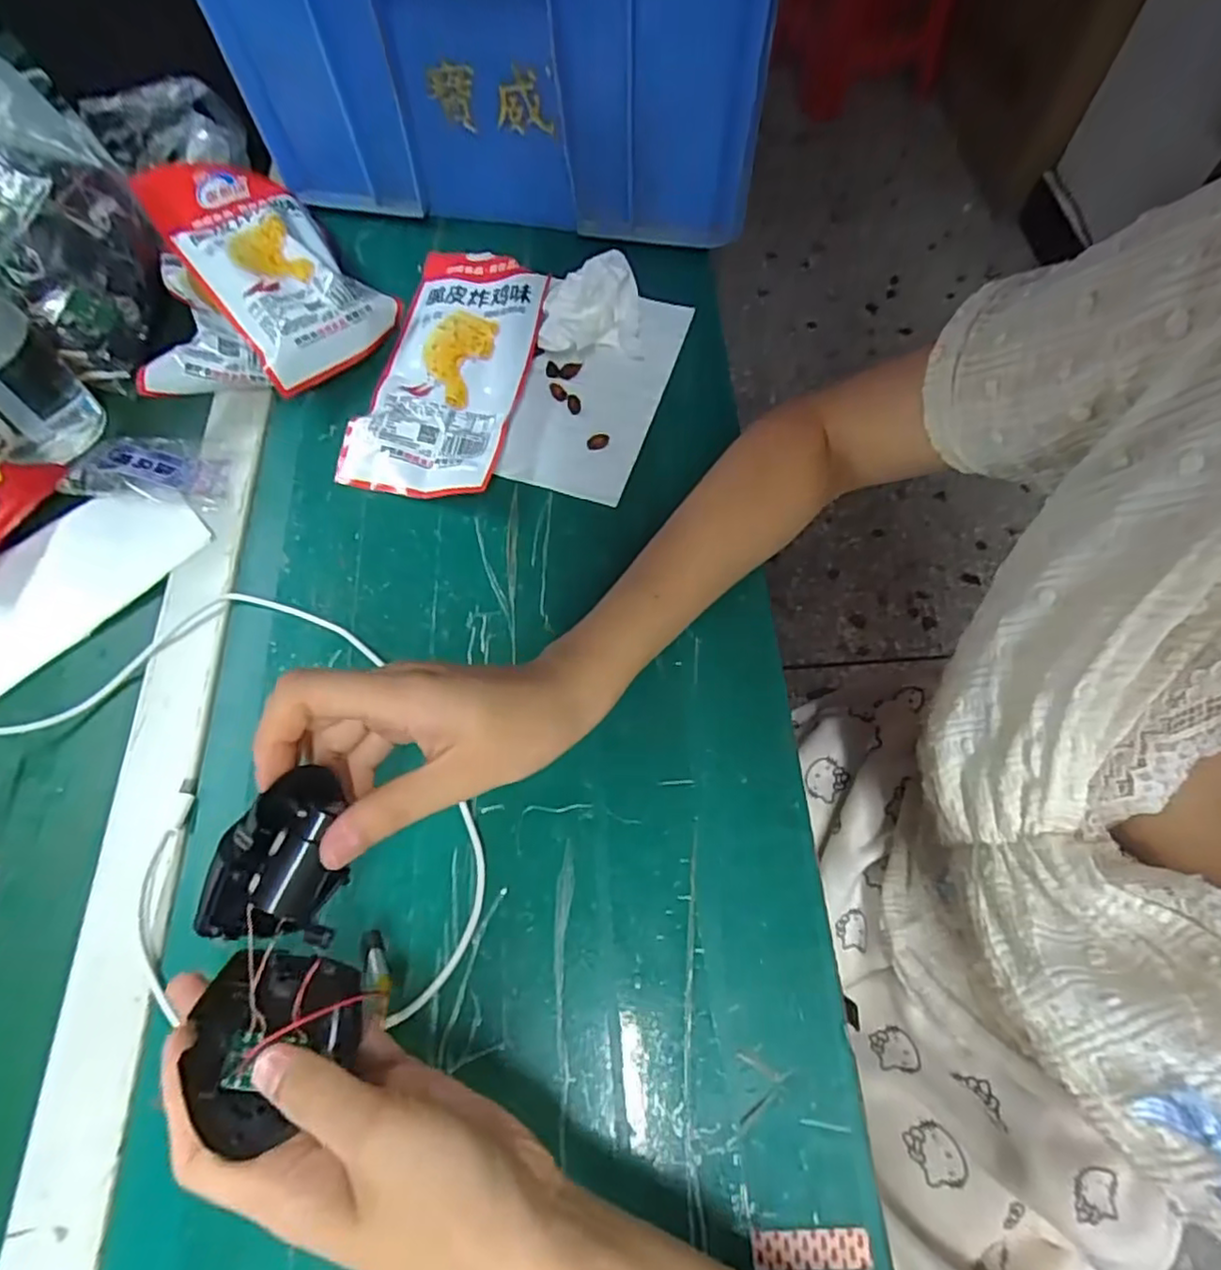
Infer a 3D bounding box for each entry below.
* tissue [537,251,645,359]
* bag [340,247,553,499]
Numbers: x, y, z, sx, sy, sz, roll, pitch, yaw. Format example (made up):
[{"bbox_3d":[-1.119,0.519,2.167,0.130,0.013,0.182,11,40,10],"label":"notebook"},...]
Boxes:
[{"bbox_3d":[-0.014,-0.213,0.438,0.066,0.044,0.055,-3,66,0],"label":"tissue"},{"bbox_3d":[-0.102,-0.174,0.435,0.096,0.024,0.189,10,66,6],"label":"bag"}]

